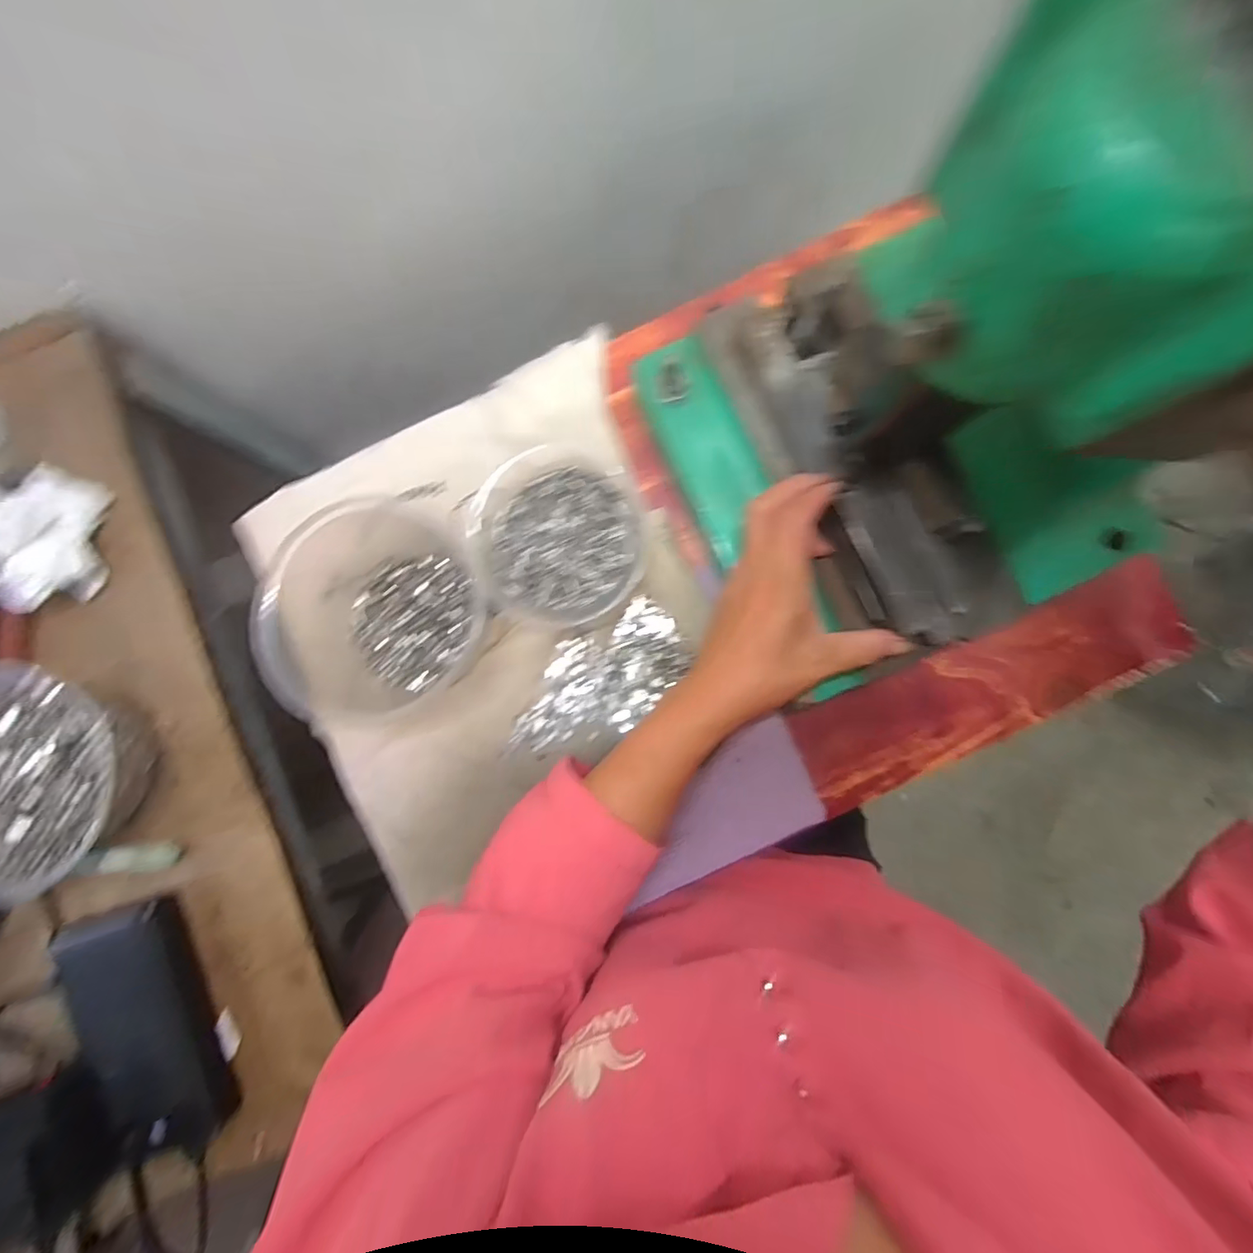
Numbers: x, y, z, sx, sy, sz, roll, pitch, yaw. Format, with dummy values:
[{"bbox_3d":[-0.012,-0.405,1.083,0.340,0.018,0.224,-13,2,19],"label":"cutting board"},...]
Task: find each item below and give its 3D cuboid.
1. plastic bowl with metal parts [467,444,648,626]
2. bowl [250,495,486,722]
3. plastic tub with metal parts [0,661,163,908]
[{"bbox_3d":[-0.046,-0.068,0.388,0.119,0.038,0.128,0,88,2],"label":"plastic bowl with metal parts"},{"bbox_3d":[-0.174,-0.011,0.371,0.138,0.069,0.138,0,88,2],"label":"bowl"},{"bbox_3d":[-0.393,0.103,0.351,0.141,0.053,0.146,0,88,2],"label":"plastic tub with metal parts"}]

